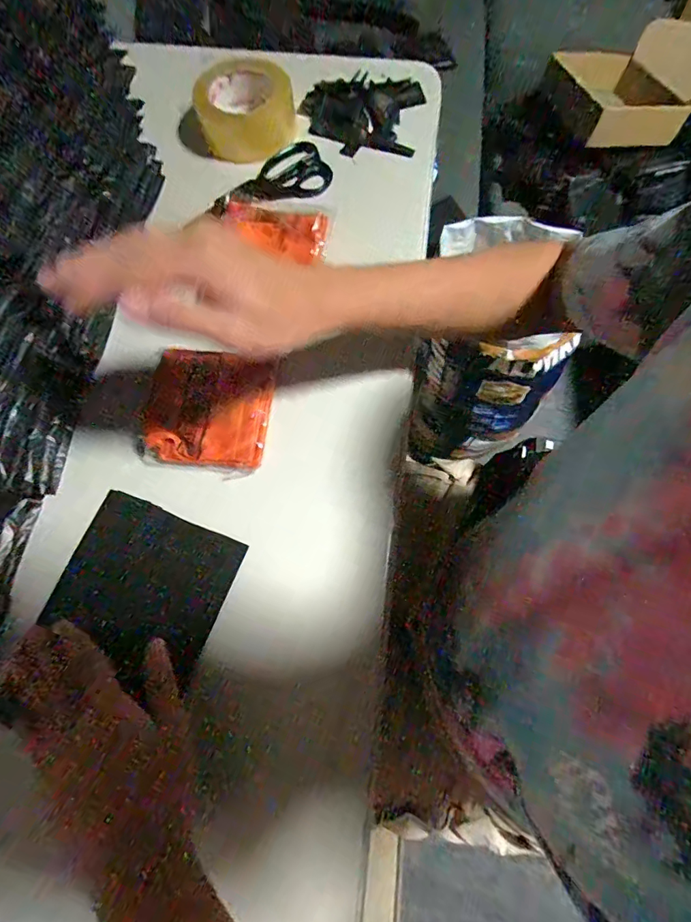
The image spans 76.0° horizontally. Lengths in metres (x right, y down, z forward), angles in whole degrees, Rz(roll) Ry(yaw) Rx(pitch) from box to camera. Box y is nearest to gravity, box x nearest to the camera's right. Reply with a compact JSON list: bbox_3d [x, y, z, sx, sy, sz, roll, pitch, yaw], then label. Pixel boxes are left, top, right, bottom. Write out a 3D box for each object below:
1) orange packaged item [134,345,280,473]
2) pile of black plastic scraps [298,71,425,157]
[{"bbox_3d":[-0.133,-0.051,0.427,0.119,0.025,0.114,7,70,3],"label":"orange packaged item"},{"bbox_3d":[0.019,-0.452,0.566,0.150,0.030,0.132,7,70,3],"label":"pile of black plastic scraps"}]

